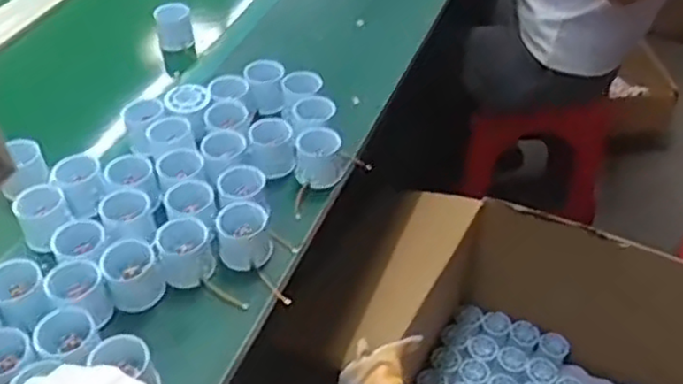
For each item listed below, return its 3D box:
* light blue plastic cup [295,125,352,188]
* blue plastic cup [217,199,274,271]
[{"bbox_3d":[-0.026,-0.042,0.834,0.060,0.049,0.058,2,44,2],"label":"light blue plastic cup"},{"bbox_3d":[-0.101,0.044,0.733,0.052,0.045,0.056,-9,45,-9],"label":"blue plastic cup"}]

